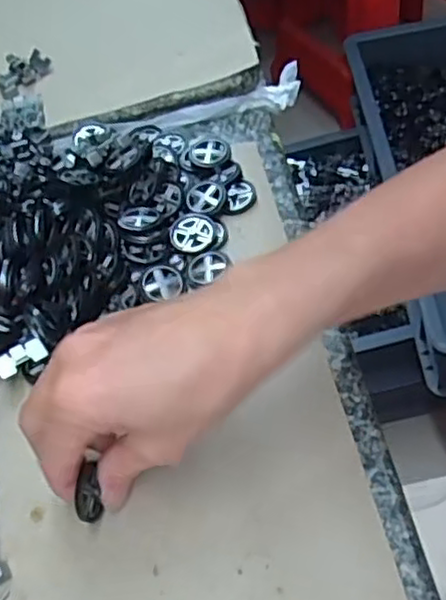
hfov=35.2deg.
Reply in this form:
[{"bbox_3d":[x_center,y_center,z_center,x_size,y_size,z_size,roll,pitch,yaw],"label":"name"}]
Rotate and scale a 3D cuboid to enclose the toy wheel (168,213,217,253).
[{"bbox_3d":[-0.018,-0.041,0.428,0.028,0.005,0.026,-3,54,3],"label":"toy wheel"}]

